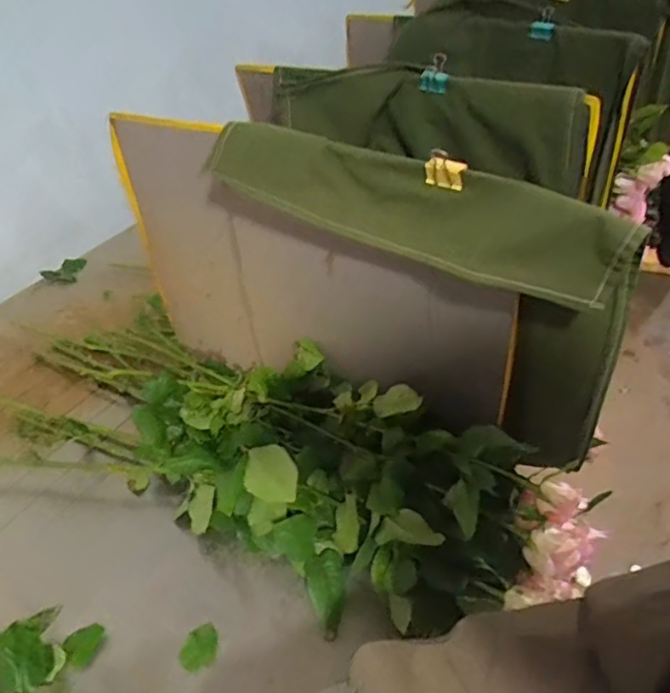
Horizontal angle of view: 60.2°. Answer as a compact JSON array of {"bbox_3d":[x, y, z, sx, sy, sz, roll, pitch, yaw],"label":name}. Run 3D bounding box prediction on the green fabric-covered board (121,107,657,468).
[{"bbox_3d":[-0.004,-0.064,0.666,0.609,0.363,0.067,21,54,23],"label":"green fabric-covered board"}]

